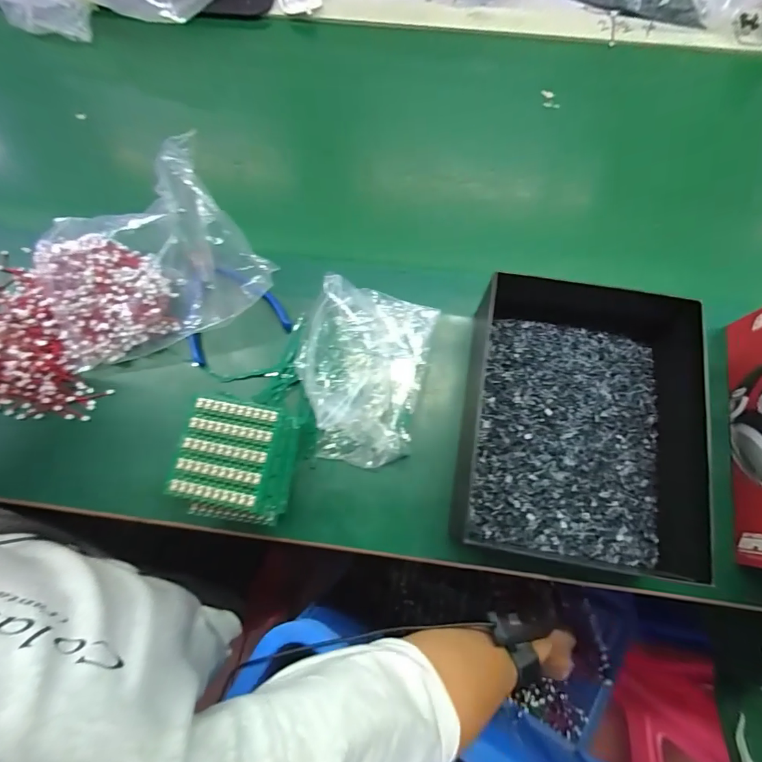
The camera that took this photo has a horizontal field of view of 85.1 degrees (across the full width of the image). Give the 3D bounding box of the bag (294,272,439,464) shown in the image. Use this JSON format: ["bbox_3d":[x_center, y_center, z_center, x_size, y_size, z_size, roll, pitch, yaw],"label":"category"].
[{"bbox_3d":[-0.022,-0.010,0.412,0.123,0.044,0.171,12,73,5],"label":"bag"}]

